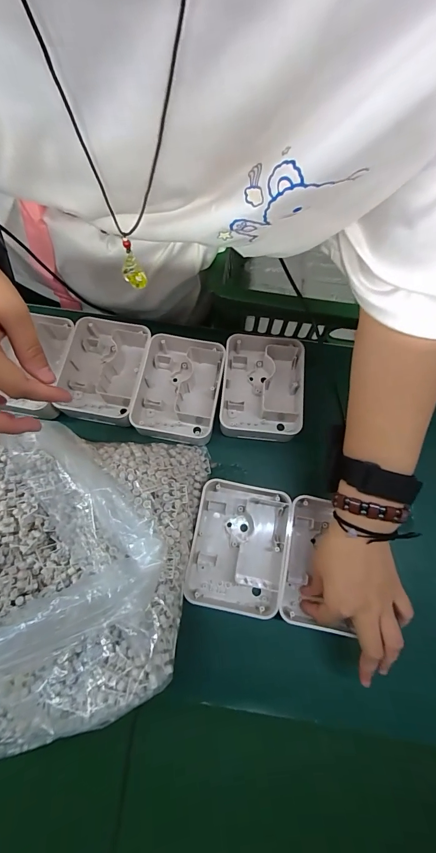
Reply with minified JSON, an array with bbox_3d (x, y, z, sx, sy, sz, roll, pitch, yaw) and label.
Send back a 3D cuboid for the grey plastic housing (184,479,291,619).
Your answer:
[{"bbox_3d":[0.022,0.135,0.390,0.103,0.042,0.138,10,73,3],"label":"grey plastic housing"}]

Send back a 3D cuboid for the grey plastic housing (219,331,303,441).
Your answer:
[{"bbox_3d":[0.056,-0.049,0.449,0.102,0.045,0.133,6,73,2],"label":"grey plastic housing"}]

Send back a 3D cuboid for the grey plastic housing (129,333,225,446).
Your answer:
[{"bbox_3d":[-0.049,-0.047,0.446,0.102,0.041,0.129,10,73,3],"label":"grey plastic housing"}]

